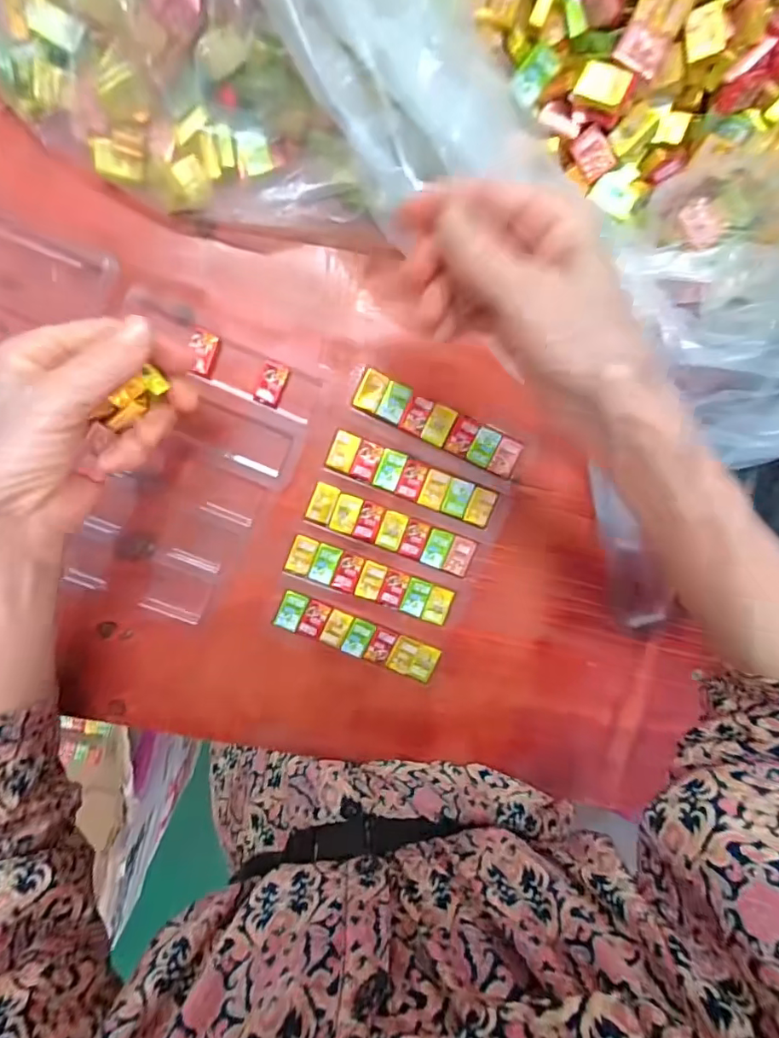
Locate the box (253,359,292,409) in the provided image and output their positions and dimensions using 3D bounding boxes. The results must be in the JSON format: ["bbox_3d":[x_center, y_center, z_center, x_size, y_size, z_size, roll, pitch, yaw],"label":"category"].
[{"bbox_3d":[-0.077,-0.088,0.324,0.017,0.007,0.028,22,95,-8],"label":"box"}]

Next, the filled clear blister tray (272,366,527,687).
[{"bbox_3d":[0.005,0.009,0.346,0.126,0.010,0.186,20,95,-8],"label":"filled clear blister tray"}]

